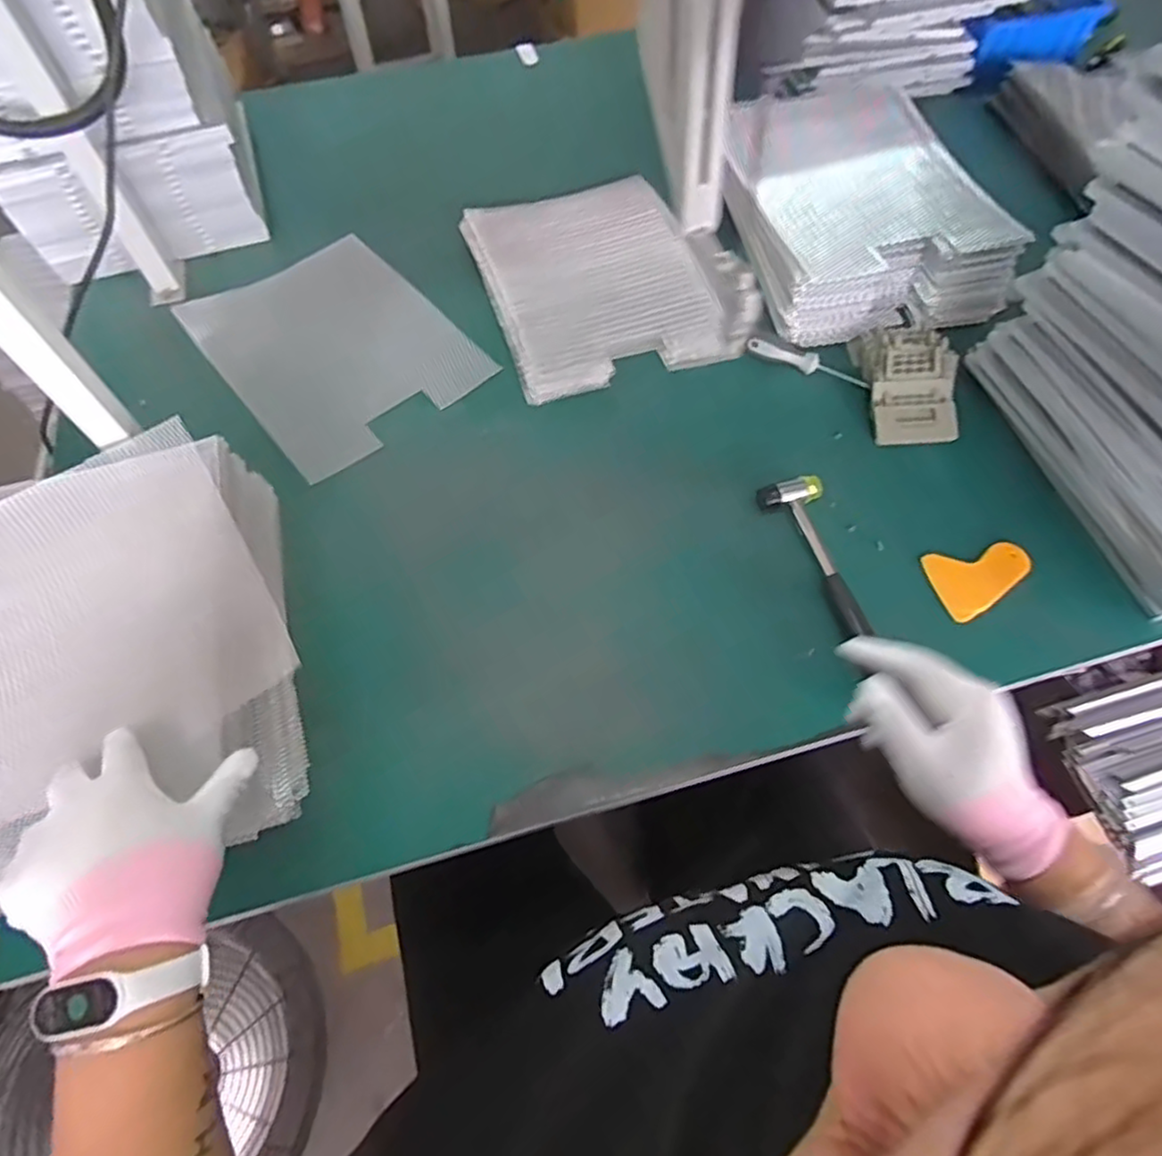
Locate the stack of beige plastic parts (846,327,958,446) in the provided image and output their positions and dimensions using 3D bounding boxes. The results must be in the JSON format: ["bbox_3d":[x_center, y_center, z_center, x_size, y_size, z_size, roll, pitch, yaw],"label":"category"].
[{"bbox_3d":[0.358,-0.214,0.737,0.096,0.031,0.139,3,62,3],"label":"stack of beige plastic parts"}]

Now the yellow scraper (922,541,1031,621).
[{"bbox_3d":[0.385,-0.003,0.648,0.099,0.007,0.070,-18,63,-9],"label":"yellow scraper"}]

